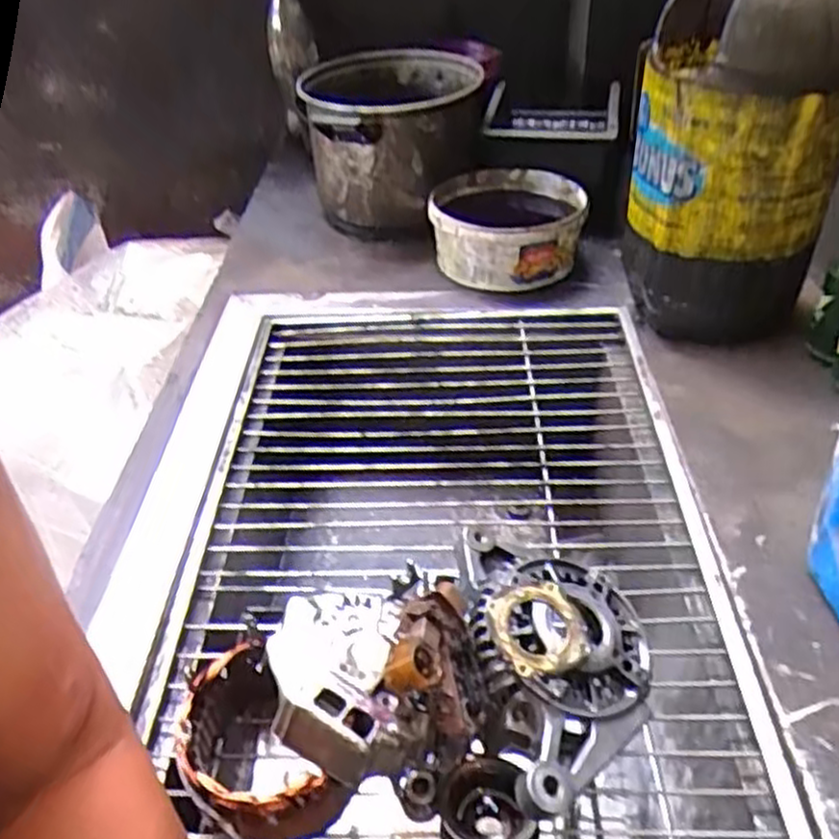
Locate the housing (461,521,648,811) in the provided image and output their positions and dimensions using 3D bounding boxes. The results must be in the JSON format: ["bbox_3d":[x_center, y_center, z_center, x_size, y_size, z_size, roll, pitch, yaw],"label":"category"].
[{"bbox_3d":[0.083,0.144,0.470,0.117,0.045,0.180,-1,39,3],"label":"housing"}]

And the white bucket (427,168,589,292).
[{"bbox_3d":[0.112,-0.244,0.959,0.180,0.088,0.180,6,40,11],"label":"white bucket"}]

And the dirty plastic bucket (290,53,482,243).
[{"bbox_3d":[-0.030,-0.371,1.046,0.219,0.197,0.241,-3,39,0],"label":"dirty plastic bucket"}]

